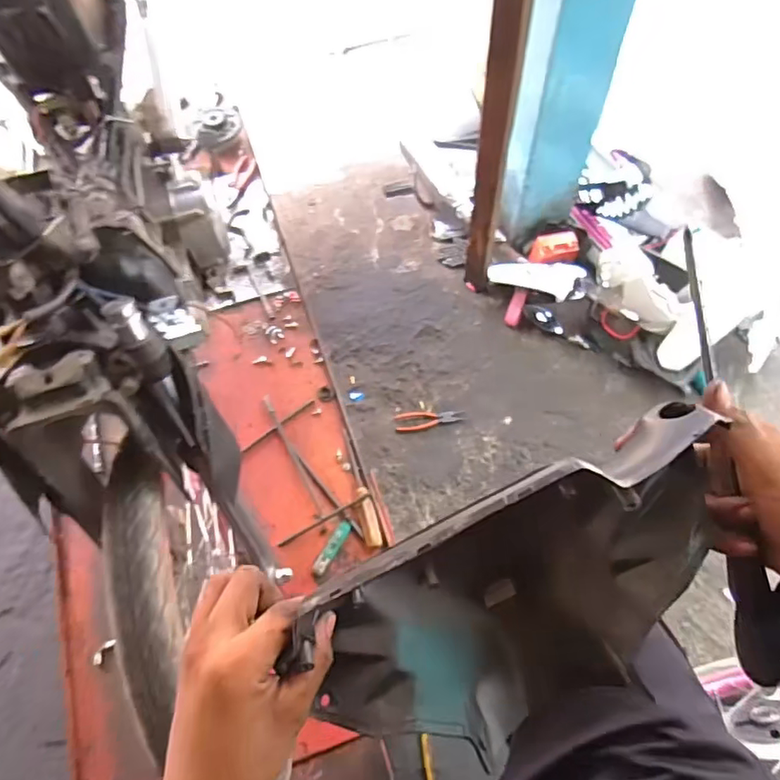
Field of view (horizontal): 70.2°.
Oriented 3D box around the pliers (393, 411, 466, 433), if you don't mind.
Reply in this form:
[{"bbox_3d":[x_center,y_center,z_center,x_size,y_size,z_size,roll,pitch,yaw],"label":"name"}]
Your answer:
[{"bbox_3d":[0.117,0.089,1.601,0.200,0.009,0.069,-4,54,2],"label":"pliers"}]

